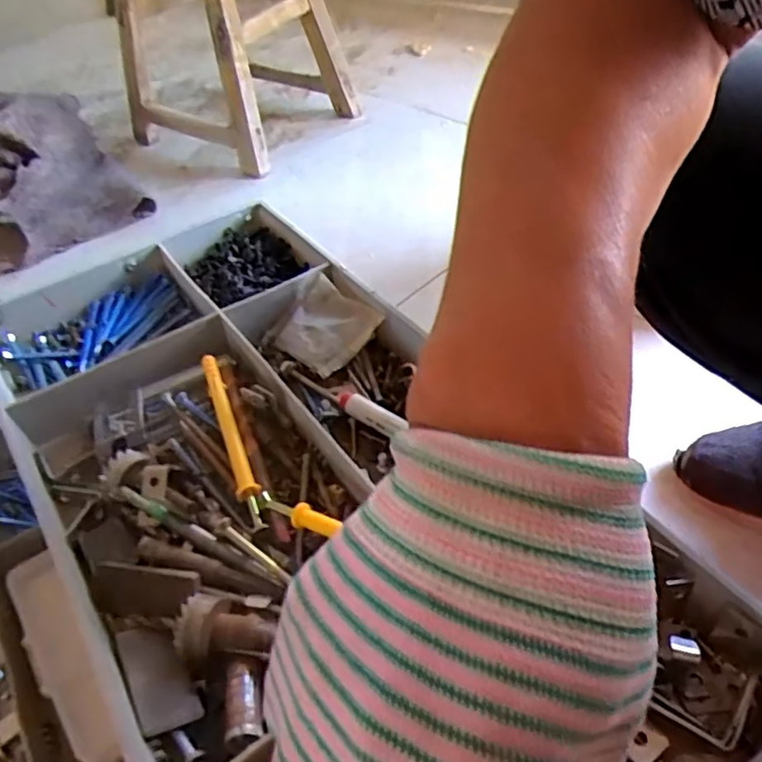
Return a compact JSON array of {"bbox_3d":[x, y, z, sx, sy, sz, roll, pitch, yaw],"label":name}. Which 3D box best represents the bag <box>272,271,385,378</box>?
[{"bbox_3d":[-0.033,-0.032,0.382,0.050,0.015,0.057,-45,55,-12],"label":"bag"}]

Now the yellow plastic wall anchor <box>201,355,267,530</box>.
[{"bbox_3d":[-0.076,0.028,0.326,0.010,0.010,0.117,-20,47,-12],"label":"yellow plastic wall anchor"}]

